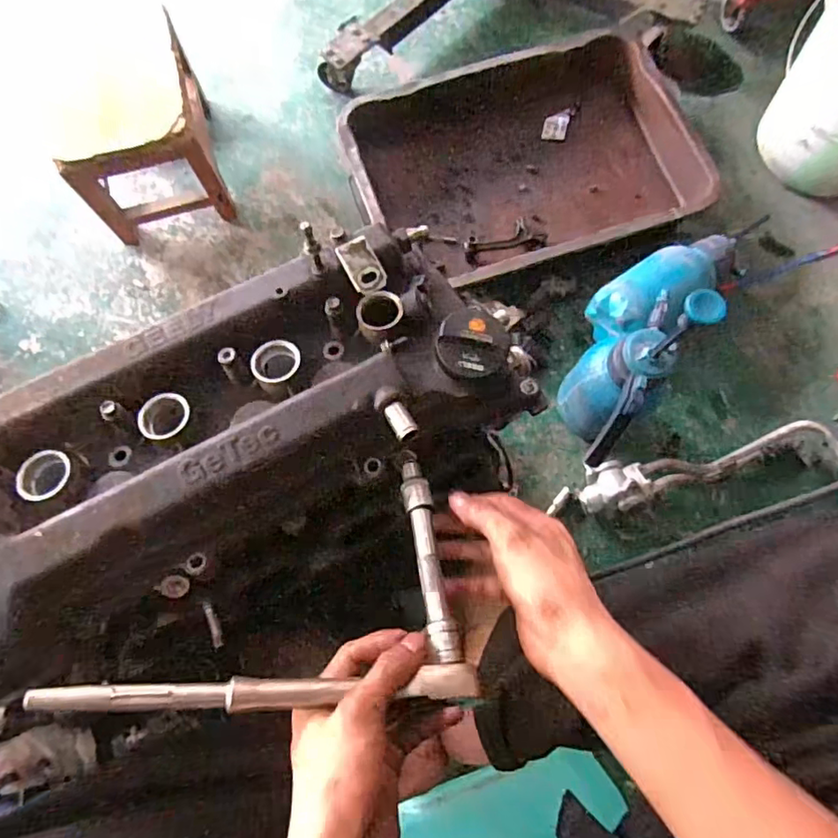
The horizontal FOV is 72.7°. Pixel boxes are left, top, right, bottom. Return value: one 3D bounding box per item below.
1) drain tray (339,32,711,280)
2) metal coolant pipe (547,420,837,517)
[{"bbox_3d":[0.198,-0.496,1.111,0.643,0.115,0.451,-18,77,-6],"label":"drain tray"},{"bbox_3d":[0.498,0.085,0.979,0.536,0.135,0.146,0,73,-3],"label":"metal coolant pipe"}]

